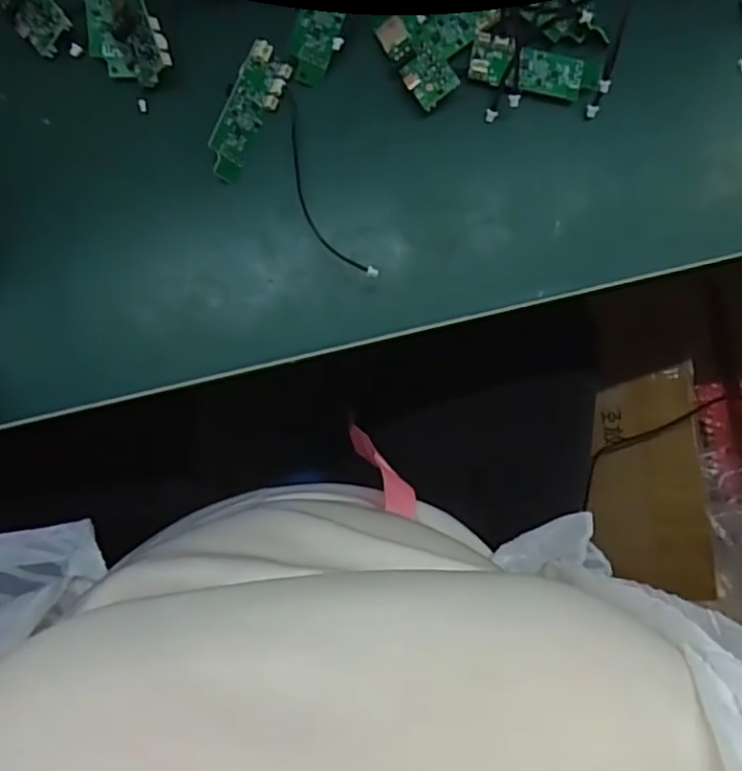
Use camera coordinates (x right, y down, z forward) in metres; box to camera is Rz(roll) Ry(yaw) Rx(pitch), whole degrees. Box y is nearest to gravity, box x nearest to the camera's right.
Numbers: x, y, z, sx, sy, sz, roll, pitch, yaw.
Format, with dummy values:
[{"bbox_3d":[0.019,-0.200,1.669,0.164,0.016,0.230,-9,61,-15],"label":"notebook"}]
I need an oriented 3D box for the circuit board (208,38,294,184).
[{"bbox_3d":[-0.064,-0.142,0.337,0.024,0.005,0.070,23,93,-42],"label":"circuit board"}]

